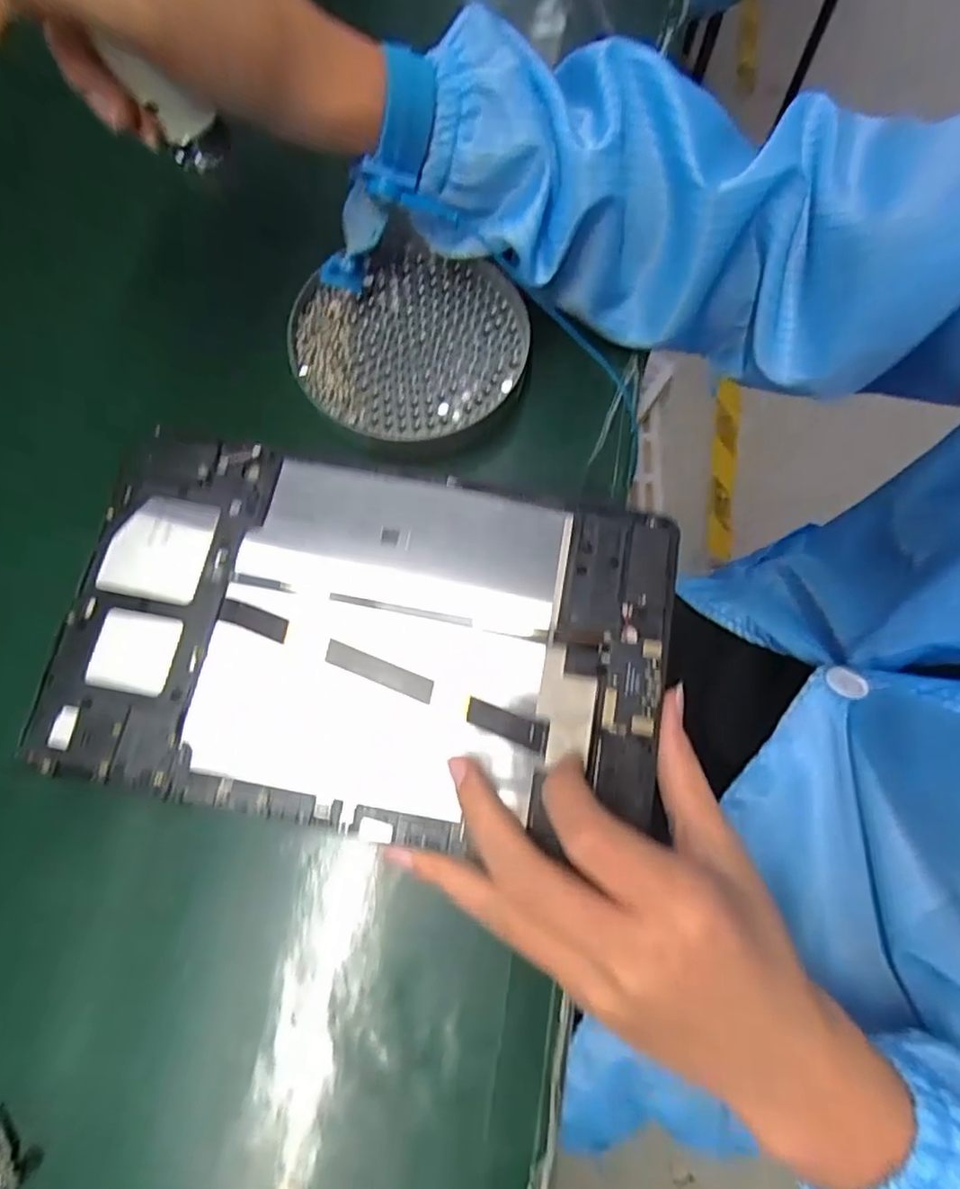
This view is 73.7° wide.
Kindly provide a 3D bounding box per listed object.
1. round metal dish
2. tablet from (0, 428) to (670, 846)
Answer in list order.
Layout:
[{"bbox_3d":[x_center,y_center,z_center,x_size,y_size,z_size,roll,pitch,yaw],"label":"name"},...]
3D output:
[{"bbox_3d":[-0.033,-0.126,0.317,0.111,0.012,0.102,0,73,-2],"label":"round metal dish"},{"bbox_3d":[-0.044,0.018,0.265,0.237,0.015,0.147,9,73,1],"label":"tablet"}]

